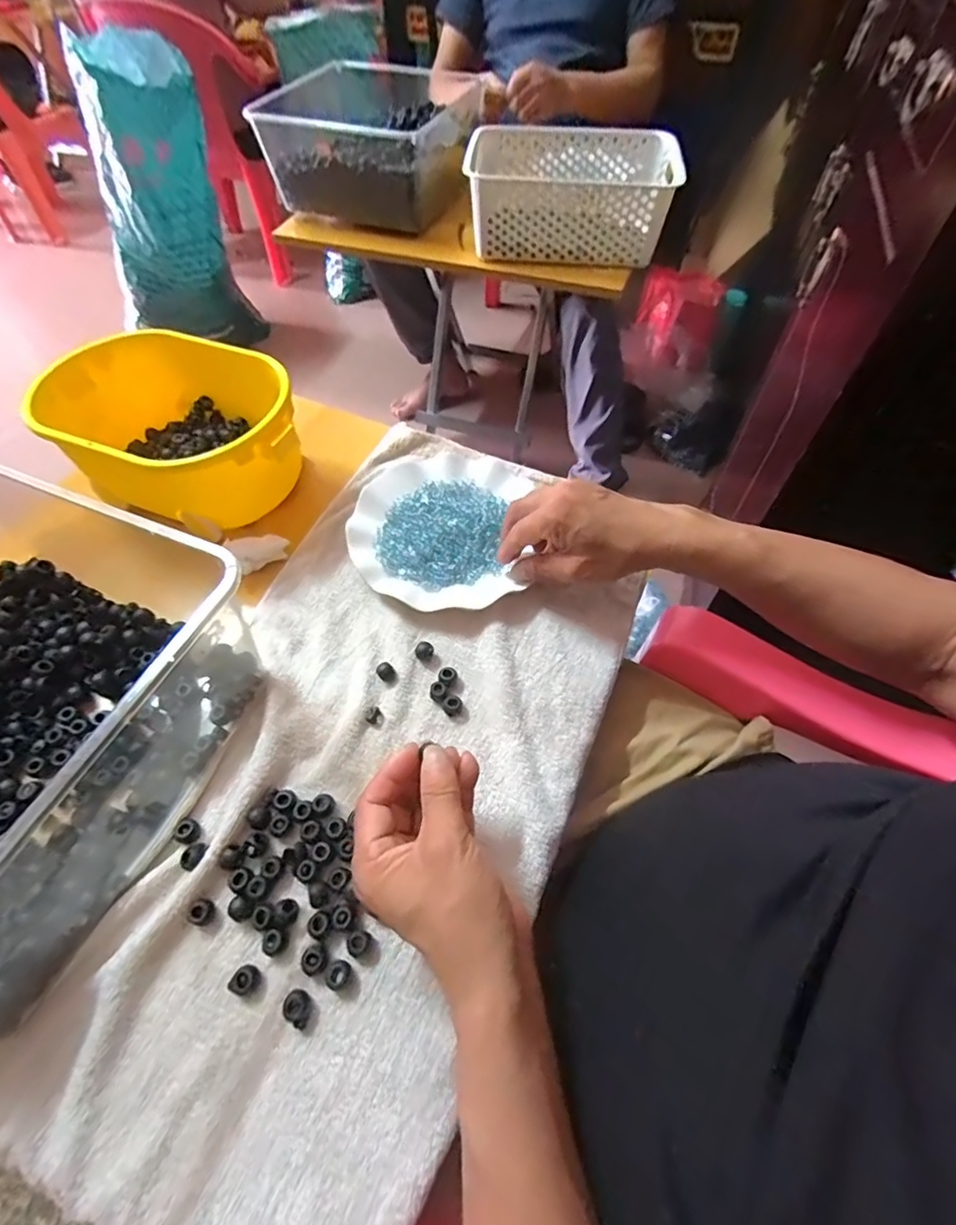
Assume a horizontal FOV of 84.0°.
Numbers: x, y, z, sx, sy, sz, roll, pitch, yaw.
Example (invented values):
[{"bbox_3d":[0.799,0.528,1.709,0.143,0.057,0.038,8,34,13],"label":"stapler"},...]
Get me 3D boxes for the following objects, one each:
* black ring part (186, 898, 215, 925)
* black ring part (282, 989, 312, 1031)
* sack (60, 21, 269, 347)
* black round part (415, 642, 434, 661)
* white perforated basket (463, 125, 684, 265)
[{"bbox_3d":[-0.175,0.189,0.336,0.014,0.009,0.015,1,59,-1],"label":"black ring part"},{"bbox_3d":[-0.105,0.230,0.309,0.016,0.009,0.016,1,59,-1],"label":"black ring part"},{"bbox_3d":[-0.815,-1.030,1.336,0.352,0.551,0.320,-23,59,-14],"label":"sack"},{"bbox_3d":[-0.045,0.032,0.438,0.013,0.010,0.014,1,59,-1],"label":"black round part"},{"bbox_3d":[0.141,-0.646,0.825,0.300,0.105,0.214,6,57,4],"label":"white perforated basket"}]

